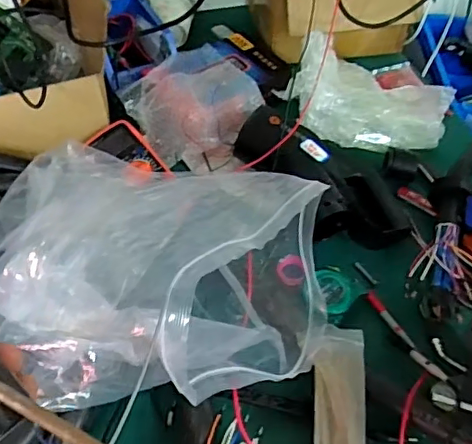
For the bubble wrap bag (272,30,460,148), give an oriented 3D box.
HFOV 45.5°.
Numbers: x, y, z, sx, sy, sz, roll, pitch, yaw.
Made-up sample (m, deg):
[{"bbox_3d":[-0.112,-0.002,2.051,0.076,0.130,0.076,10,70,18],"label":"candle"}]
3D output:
[{"bbox_3d":[0.190,-0.206,0.836,0.275,0.120,0.184,-2,51,-6],"label":"bubble wrap bag"}]

